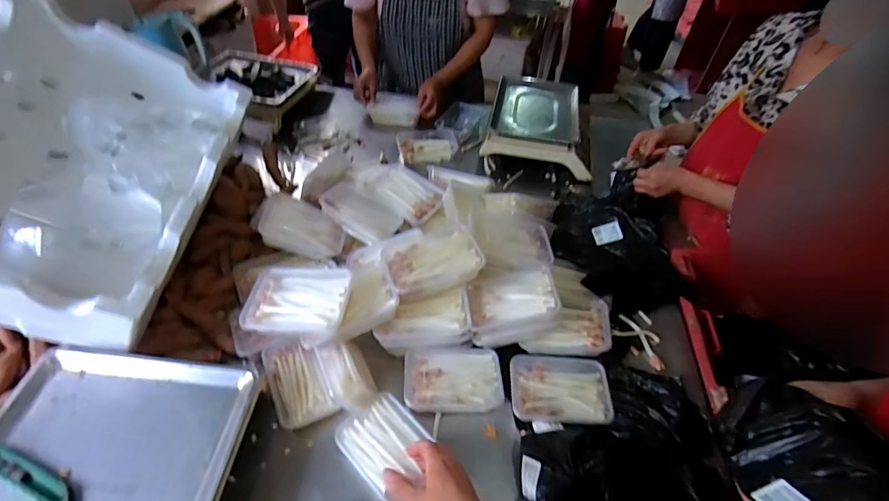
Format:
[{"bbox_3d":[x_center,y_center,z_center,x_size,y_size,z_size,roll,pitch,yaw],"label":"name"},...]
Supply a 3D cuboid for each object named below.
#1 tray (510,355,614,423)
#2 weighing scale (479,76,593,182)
[{"bbox_3d":[0.198,0.238,0.765,0.165,0.035,0.109,3,47,-1],"label":"tray"},{"bbox_3d":[0.274,-0.365,1.275,0.292,0.111,0.344,10,47,6],"label":"weighing scale"}]

